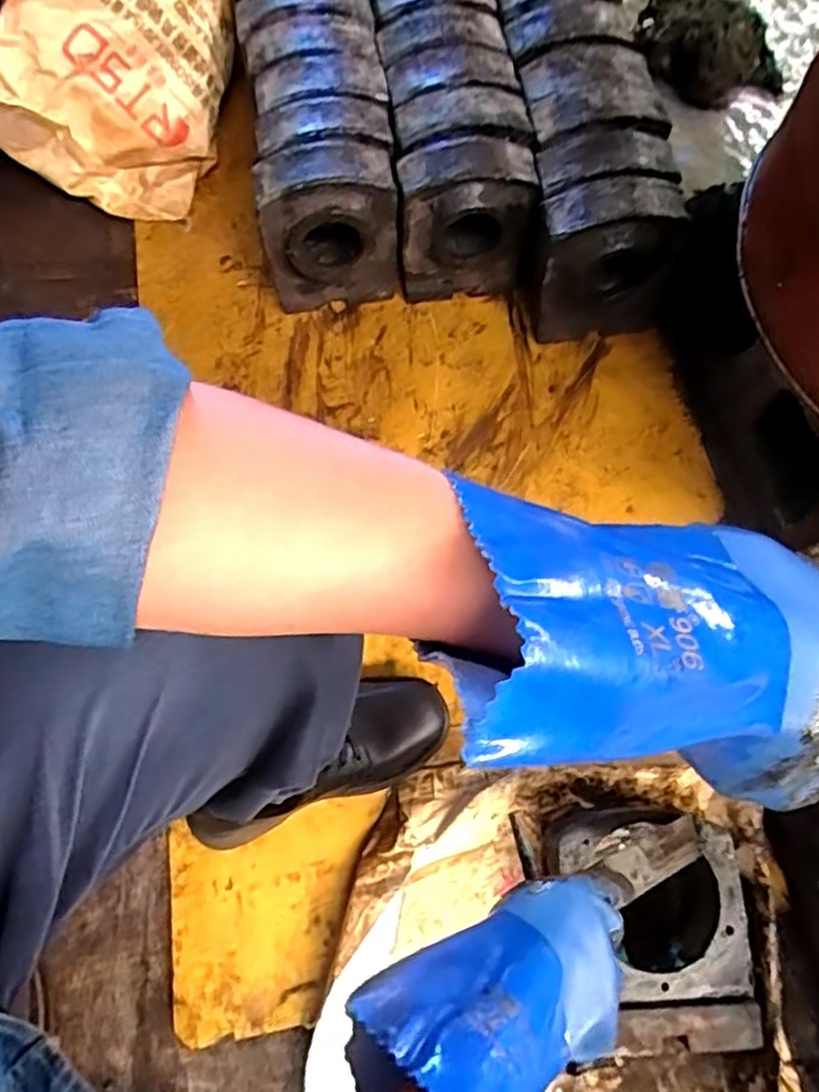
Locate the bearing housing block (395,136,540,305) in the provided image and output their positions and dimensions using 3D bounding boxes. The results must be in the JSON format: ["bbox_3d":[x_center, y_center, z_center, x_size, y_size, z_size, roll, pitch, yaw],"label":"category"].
[{"bbox_3d":[0.064,-0.397,0.835,0.154,0.192,0.075,-1,69,-2],"label":"bearing housing block"}]

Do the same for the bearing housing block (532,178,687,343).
[{"bbox_3d":[0.222,-0.329,0.795,0.148,0.192,0.084,-6,70,-3],"label":"bearing housing block"}]

